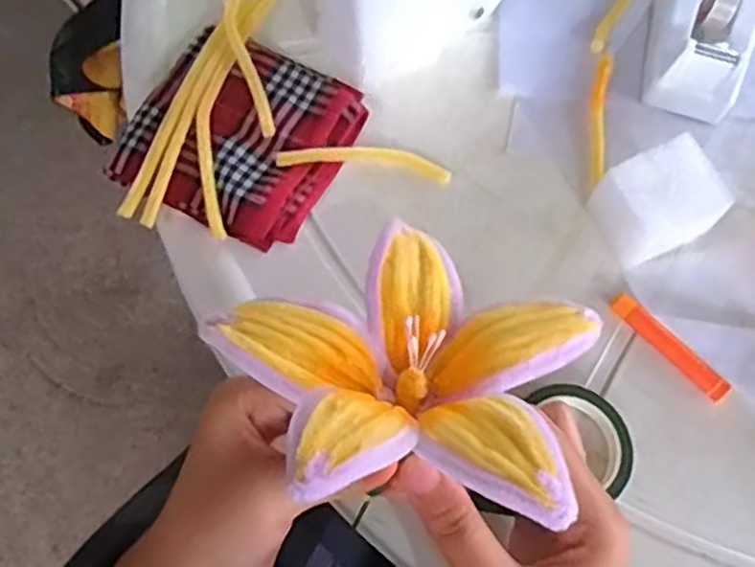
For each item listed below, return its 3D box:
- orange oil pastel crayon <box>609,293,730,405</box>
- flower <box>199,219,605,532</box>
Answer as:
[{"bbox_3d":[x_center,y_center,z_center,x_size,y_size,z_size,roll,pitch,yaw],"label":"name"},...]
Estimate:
[{"bbox_3d":[0.147,0.033,0.366,0.011,0.010,0.069,-40,76,-17],"label":"orange oil pastel crayon"},{"bbox_3d":[0.017,0.037,0.240,0.114,0.060,0.111,-11,38,-27],"label":"flower"}]

